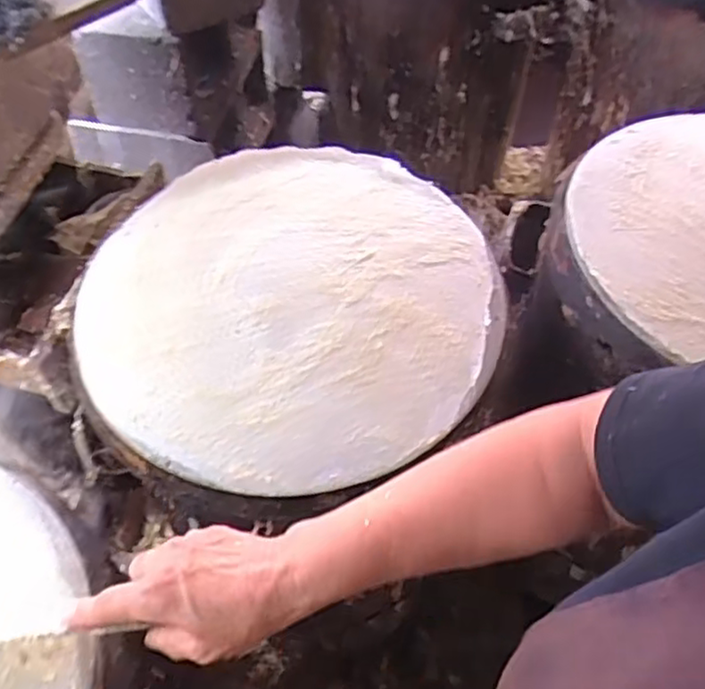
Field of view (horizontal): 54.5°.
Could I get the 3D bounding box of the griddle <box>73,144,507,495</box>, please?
[{"bbox_3d":[-0.053,-0.051,0.622,0.358,0.034,0.362,1,55,-1],"label":"griddle"}]

